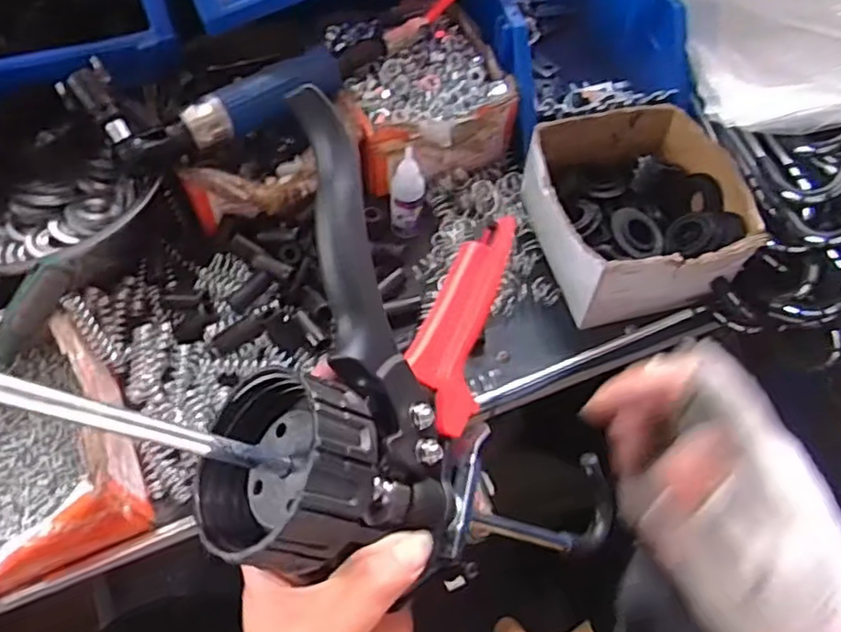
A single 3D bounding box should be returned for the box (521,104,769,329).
[{"bbox_3d":[0.159,-0.081,0.506,0.144,0.068,0.156,-4,56,-6],"label":"box"}]

